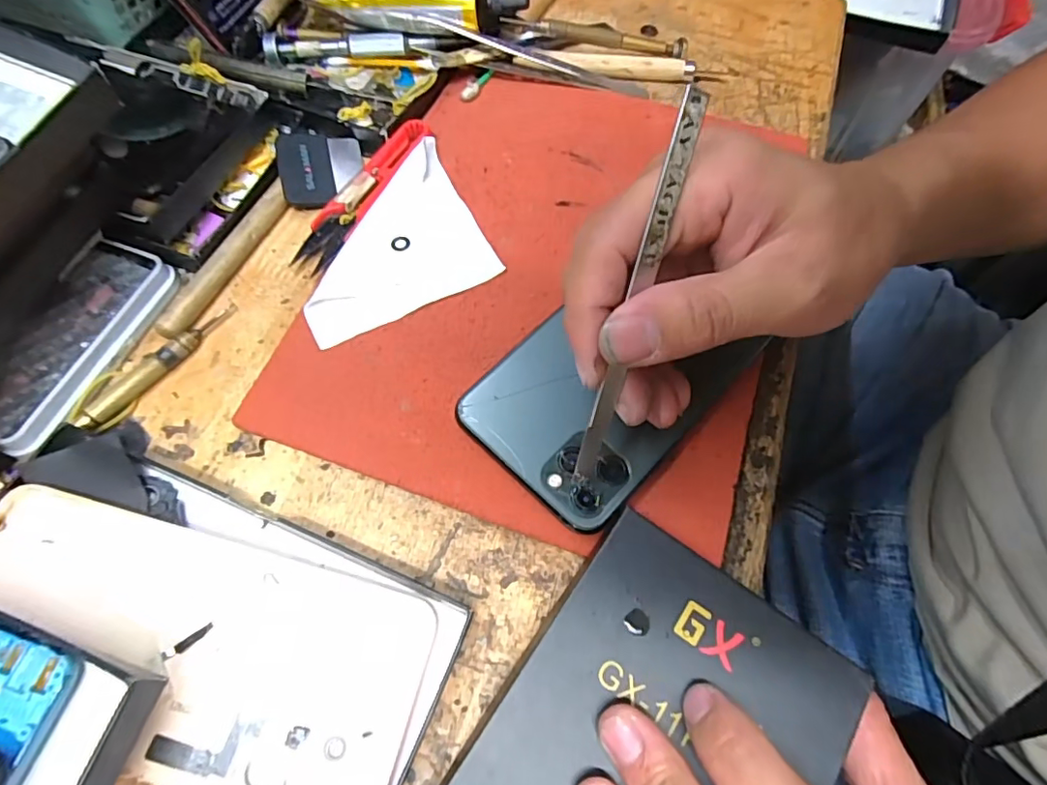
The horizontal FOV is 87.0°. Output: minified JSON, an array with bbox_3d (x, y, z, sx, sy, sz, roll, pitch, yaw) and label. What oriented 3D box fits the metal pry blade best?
[{"bbox_3d":[0.035,-0.025,0.178,0.007,0.130,0.010,15,29,5],"label":"metal pry blade"}]

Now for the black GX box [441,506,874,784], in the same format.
[{"bbox_3d":[0.025,0.127,0.163,0.091,0.021,0.165,32,68,12],"label":"black GX box"}]

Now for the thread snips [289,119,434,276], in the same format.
[{"bbox_3d":[-0.079,-0.103,0.273,0.021,0.006,0.099,25,66,10],"label":"thread snips"}]

